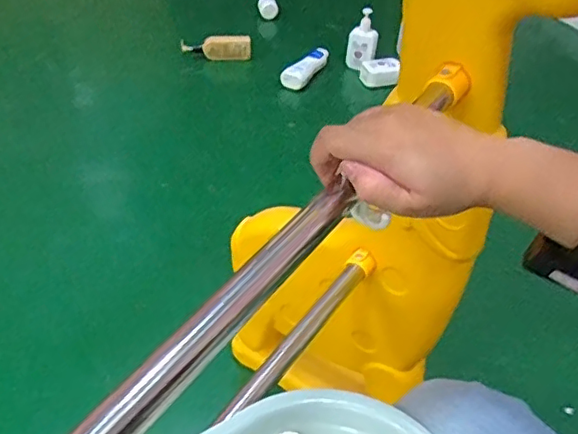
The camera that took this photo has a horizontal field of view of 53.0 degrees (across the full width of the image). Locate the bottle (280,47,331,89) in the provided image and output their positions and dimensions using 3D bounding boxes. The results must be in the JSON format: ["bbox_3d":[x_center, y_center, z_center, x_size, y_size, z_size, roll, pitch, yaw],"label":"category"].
[{"bbox_3d":[0.050,-0.462,1.802,0.088,0.059,0.176,20,43,26],"label":"bottle"}]

